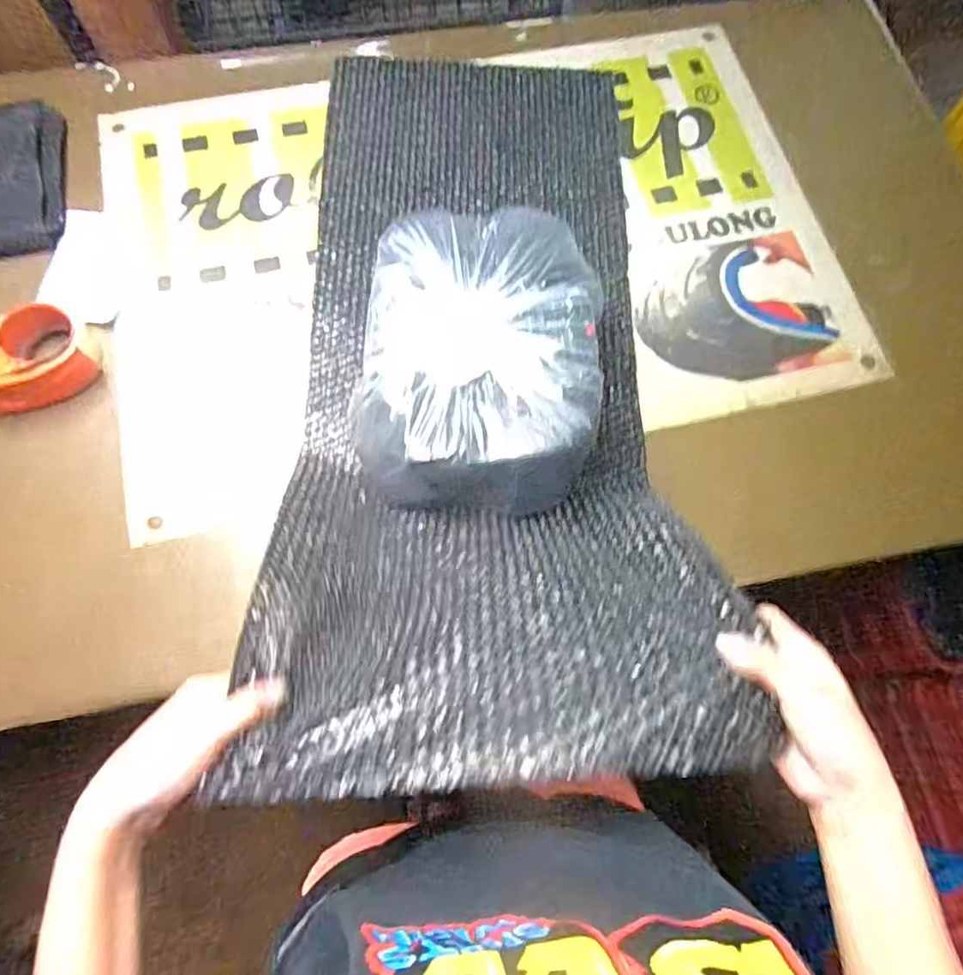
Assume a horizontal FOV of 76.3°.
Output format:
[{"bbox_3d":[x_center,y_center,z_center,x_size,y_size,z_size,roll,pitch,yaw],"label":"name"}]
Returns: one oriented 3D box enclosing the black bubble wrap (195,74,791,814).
[{"bbox_3d":[0.000,-0.158,0.670,0.381,0.191,0.907,-2,54,-2],"label":"black bubble wrap"}]

